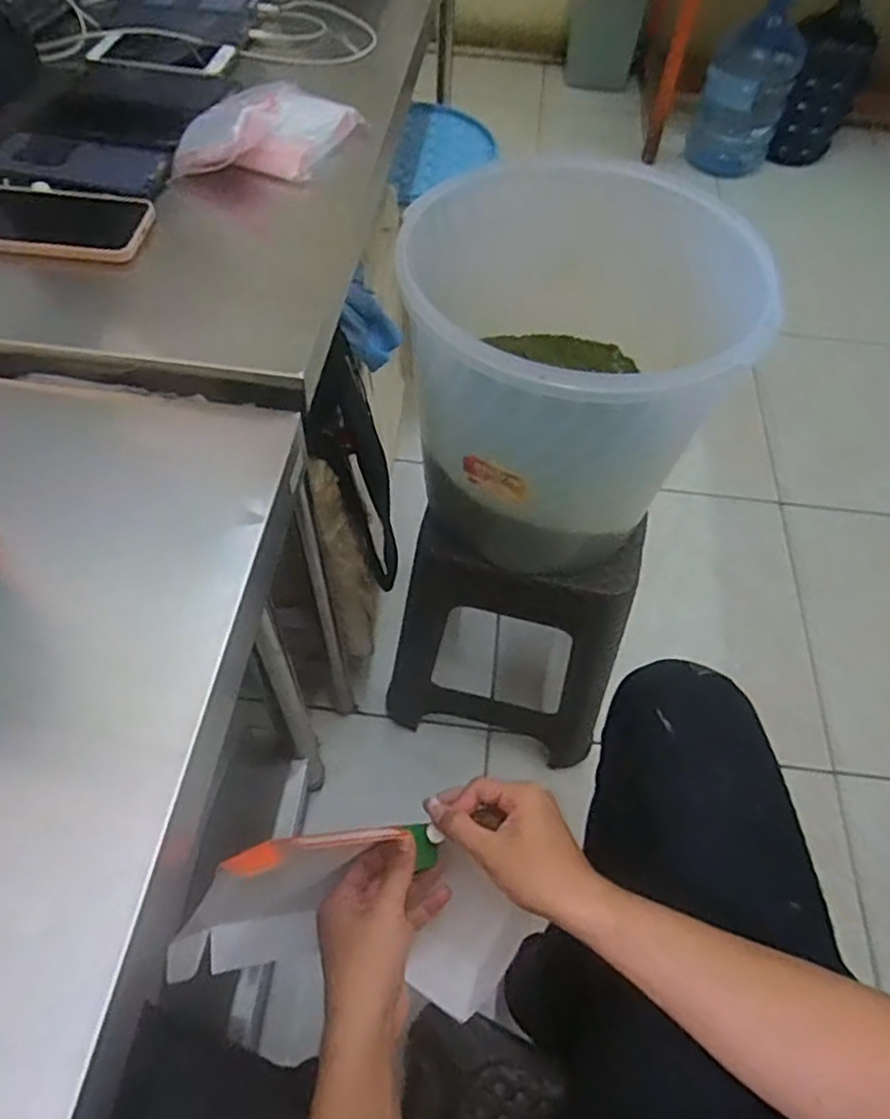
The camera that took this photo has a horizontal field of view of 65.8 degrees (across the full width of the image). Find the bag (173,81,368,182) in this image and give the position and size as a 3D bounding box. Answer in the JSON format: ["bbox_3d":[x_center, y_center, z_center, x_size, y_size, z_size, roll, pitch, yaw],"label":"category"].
[{"bbox_3d":[-0.169,-0.415,0.670,0.182,0.046,0.105,-11,58,-10],"label":"bag"}]

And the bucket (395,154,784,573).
[{"bbox_3d":[0.123,-0.205,0.756,0.321,0.328,0.346,1,56,-2],"label":"bucket"}]

